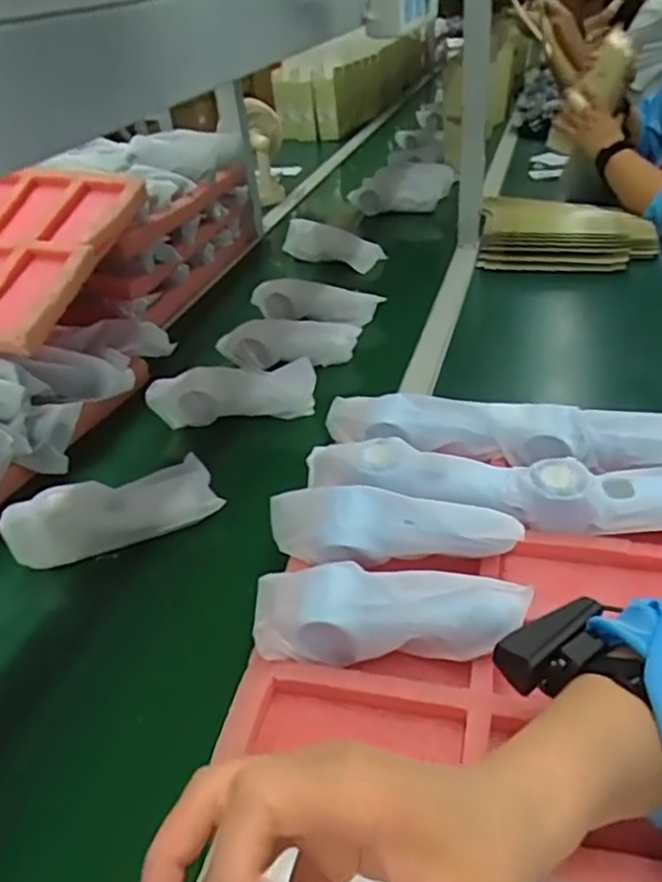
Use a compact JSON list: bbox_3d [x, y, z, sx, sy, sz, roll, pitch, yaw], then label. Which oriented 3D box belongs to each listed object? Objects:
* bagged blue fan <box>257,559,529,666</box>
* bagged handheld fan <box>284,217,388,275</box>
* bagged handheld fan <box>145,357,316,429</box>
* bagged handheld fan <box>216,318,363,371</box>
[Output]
[{"bbox_3d":[0.041,0.124,0.485,0.193,0.052,0.067,-2,38,5],"label":"bagged blue fan"},{"bbox_3d":[-0.004,-0.348,1.155,0.198,0.081,0.046,13,42,22],"label":"bagged handheld fan"},{"bbox_3d":[-0.122,-0.058,0.793,0.201,0.061,0.049,-2,38,4],"label":"bagged handheld fan"},{"bbox_3d":[-0.057,-0.131,0.882,0.184,0.062,0.035,-5,38,0],"label":"bagged handheld fan"}]

